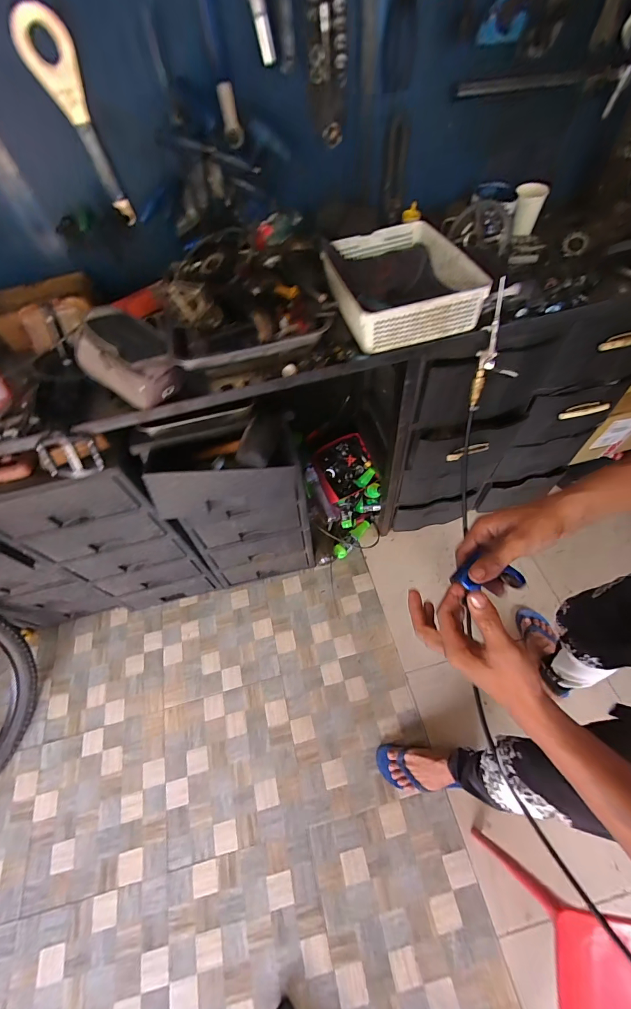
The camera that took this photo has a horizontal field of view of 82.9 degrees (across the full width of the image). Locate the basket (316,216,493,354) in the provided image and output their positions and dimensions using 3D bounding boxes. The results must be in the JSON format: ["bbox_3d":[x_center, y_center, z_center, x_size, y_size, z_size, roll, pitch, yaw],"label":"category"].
[{"bbox_3d":[0.169,-0.470,0.767,0.256,0.091,0.332,-14,58,-4],"label":"basket"}]

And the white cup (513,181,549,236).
[{"bbox_3d":[0.519,-0.725,0.882,0.072,0.086,0.072,-2,58,4],"label":"white cup"}]

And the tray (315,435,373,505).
[{"bbox_3d":[0.113,-0.146,1.377,0.203,0.048,0.215,-24,88,-3],"label":"tray"}]

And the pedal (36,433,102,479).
[{"bbox_3d":[-0.475,-0.095,0.688,0.106,0.107,0.024,-17,59,-6],"label":"pedal"}]

